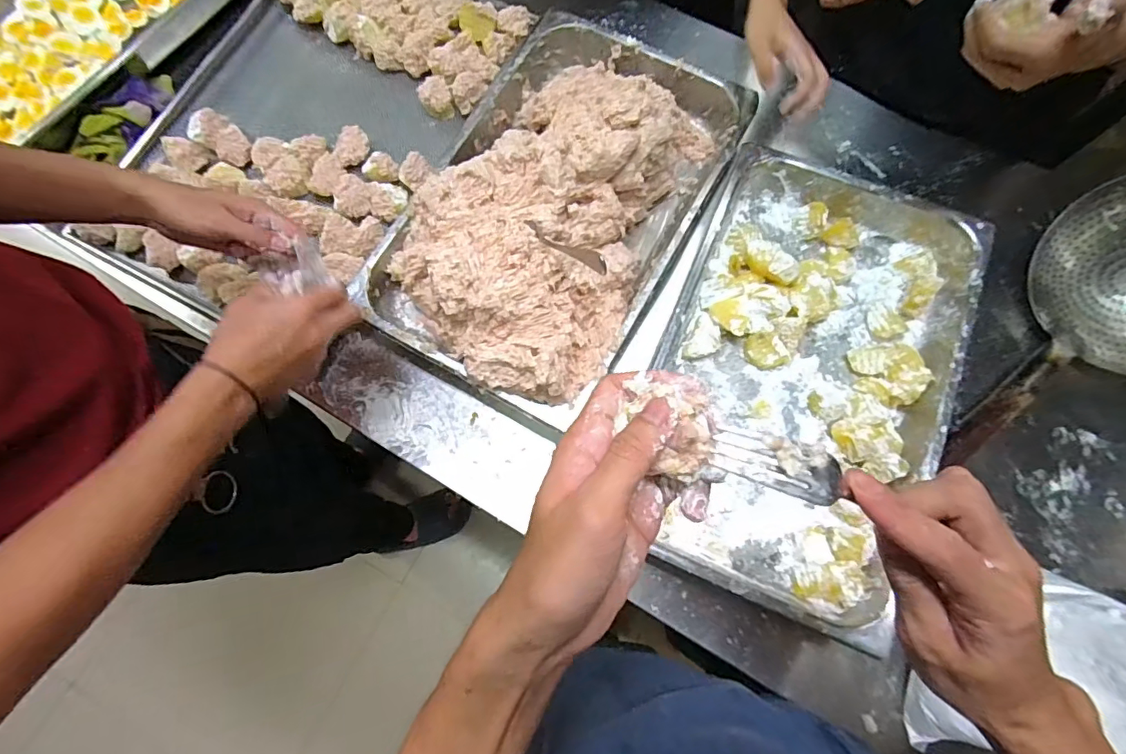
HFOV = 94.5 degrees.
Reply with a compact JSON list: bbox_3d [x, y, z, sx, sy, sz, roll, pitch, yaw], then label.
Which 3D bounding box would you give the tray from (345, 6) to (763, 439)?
[{"bbox_3d":[-0.002,-0.232,0.653,0.324,0.138,0.526,27,76,7],"label":"tray"}]

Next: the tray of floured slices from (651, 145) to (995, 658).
[{"bbox_3d":[0.277,-0.004,0.617,0.310,0.076,0.510,22,76,6],"label":"tray of floured slices"}]

